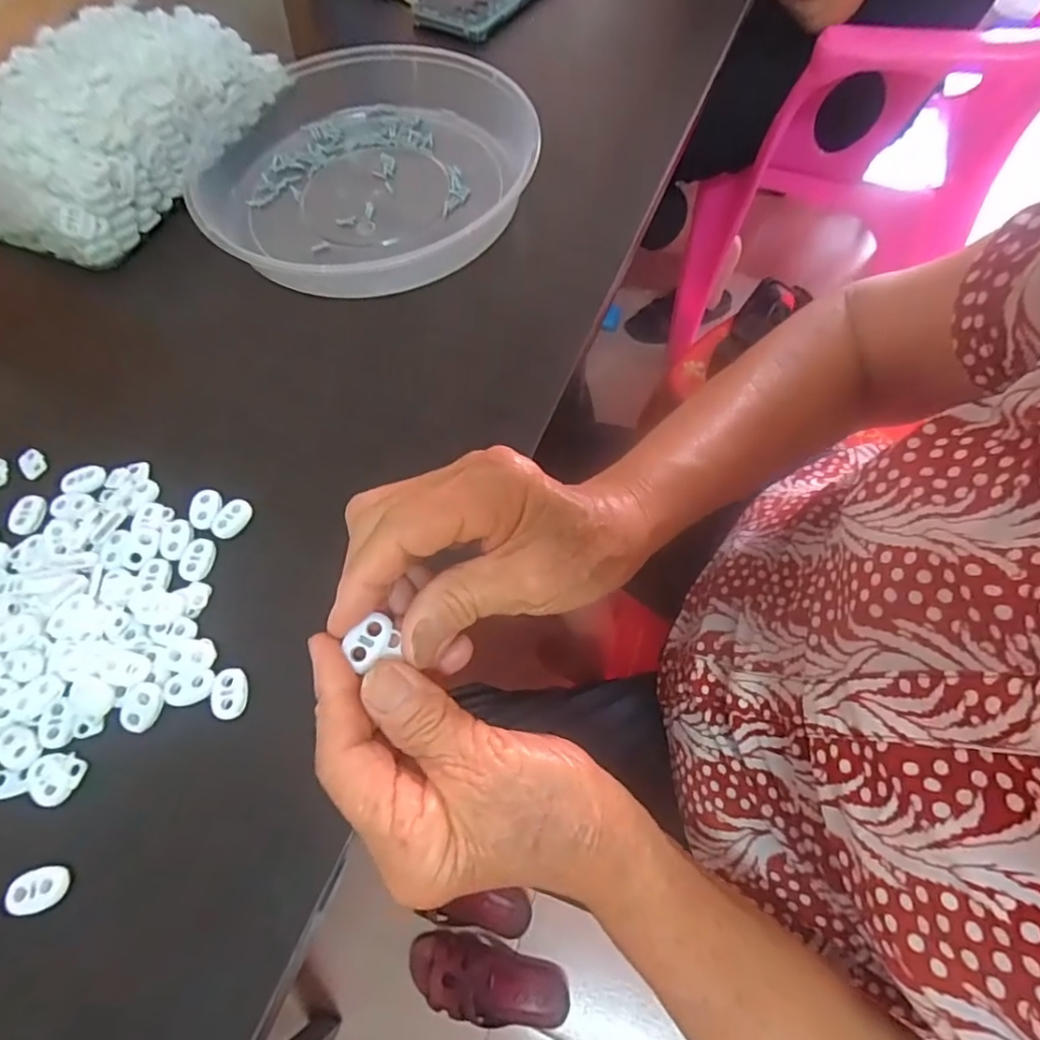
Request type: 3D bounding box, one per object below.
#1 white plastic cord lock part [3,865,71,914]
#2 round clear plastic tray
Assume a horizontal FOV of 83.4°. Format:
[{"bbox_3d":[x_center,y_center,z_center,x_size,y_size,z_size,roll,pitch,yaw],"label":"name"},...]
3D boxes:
[{"bbox_3d":[-0.195,0.150,0.237,0.022,0.004,0.016,-6,65,0],"label":"white plastic cord lock part"},{"bbox_3d":[-0.108,-0.245,0.410,0.229,0.043,0.231,-1,65,1],"label":"round clear plastic tray"}]

